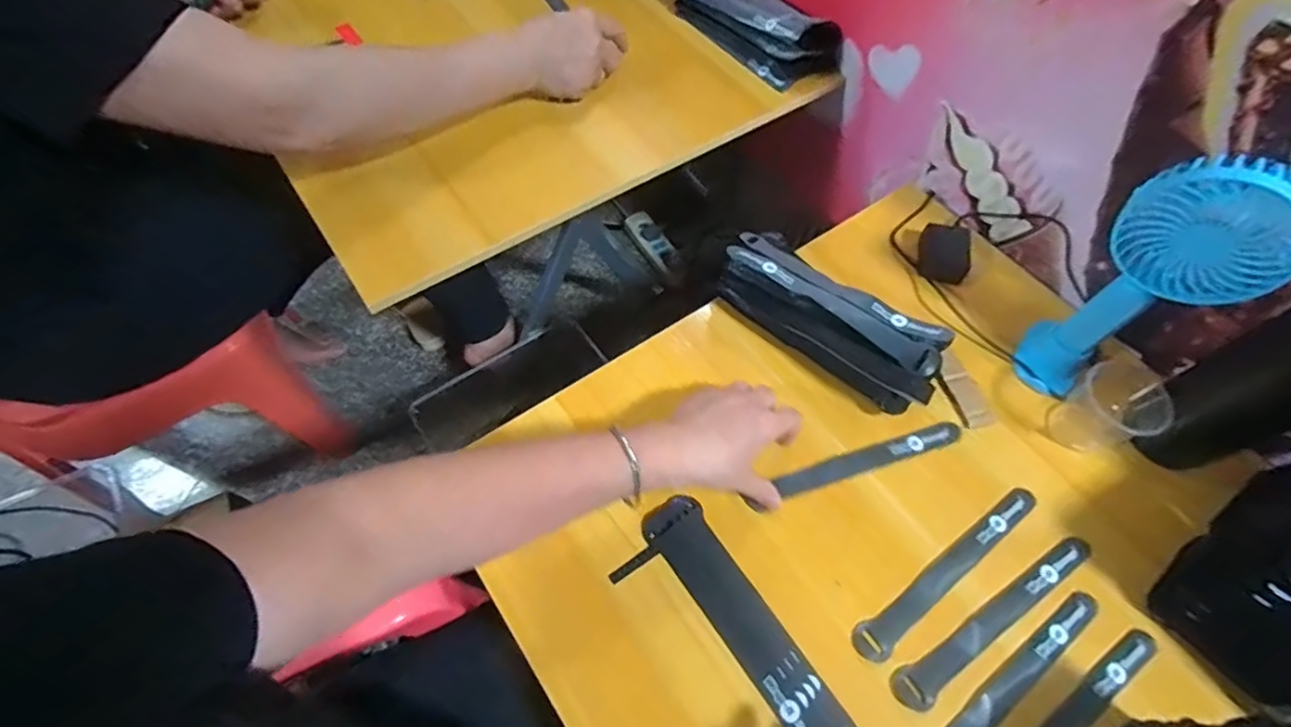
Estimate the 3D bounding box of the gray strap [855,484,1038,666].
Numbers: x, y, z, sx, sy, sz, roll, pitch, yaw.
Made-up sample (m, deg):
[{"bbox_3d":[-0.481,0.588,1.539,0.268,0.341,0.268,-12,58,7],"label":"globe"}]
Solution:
[{"bbox_3d":[0.233,0.156,0.445,0.195,0.004,0.023,-31,65,-18],"label":"gray strap"}]

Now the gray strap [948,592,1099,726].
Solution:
[{"bbox_3d":[0.251,0.225,0.408,0.192,0.006,0.024,-32,65,-18],"label":"gray strap"}]

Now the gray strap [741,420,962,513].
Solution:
[{"bbox_3d":[0.180,0.084,0.496,0.199,0.006,0.021,-16,61,-11],"label":"gray strap"}]

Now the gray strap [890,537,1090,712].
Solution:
[{"bbox_3d":[0.257,0.185,0.427,0.193,0.004,0.025,-28,64,-16],"label":"gray strap"}]

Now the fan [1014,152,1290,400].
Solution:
[{"bbox_3d":[0.374,-0.053,0.452,0.065,0.205,0.102,-27,64,-16],"label":"fan"}]

